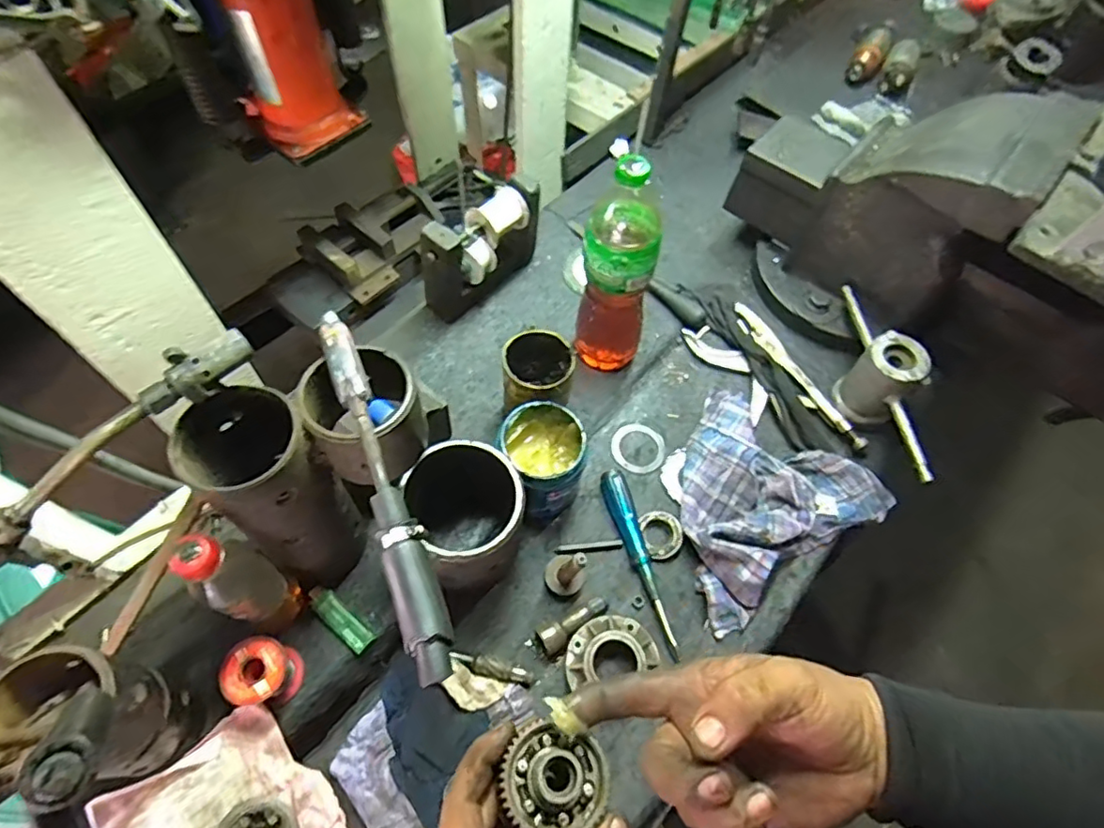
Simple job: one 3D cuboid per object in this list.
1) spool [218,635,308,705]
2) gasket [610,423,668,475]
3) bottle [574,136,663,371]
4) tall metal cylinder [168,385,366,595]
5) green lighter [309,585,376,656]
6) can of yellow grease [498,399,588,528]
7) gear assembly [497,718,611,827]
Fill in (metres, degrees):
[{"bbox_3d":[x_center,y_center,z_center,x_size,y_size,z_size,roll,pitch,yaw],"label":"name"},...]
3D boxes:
[{"bbox_3d":[-0.258,0.233,0.532,0.050,0.062,0.052,1,60,-2],"label":"spool"},{"bbox_3d":[0.103,0.041,0.707,0.064,0.006,0.065,1,60,-2],"label":"gasket"},{"bbox_3d":[0.073,-0.155,0.643,0.074,0.282,0.071,14,60,6],"label":"bottle"},{"bbox_3d":[-0.231,0.070,0.518,0.086,0.215,0.096,-32,66,-19],"label":"tall metal cylinder"},{"bbox_3d":[-0.207,0.199,0.579,0.078,0.011,0.024,37,65,17],"label":"green lighter"},{"bbox_3d":[-0.008,0.051,0.623,0.082,0.101,0.094,-17,62,-12],"label":"can of yellow grease"},{"bbox_3d":[0.002,0.204,0.331,0.058,0.020,0.058,1,60,-2],"label":"gear assembly"}]

